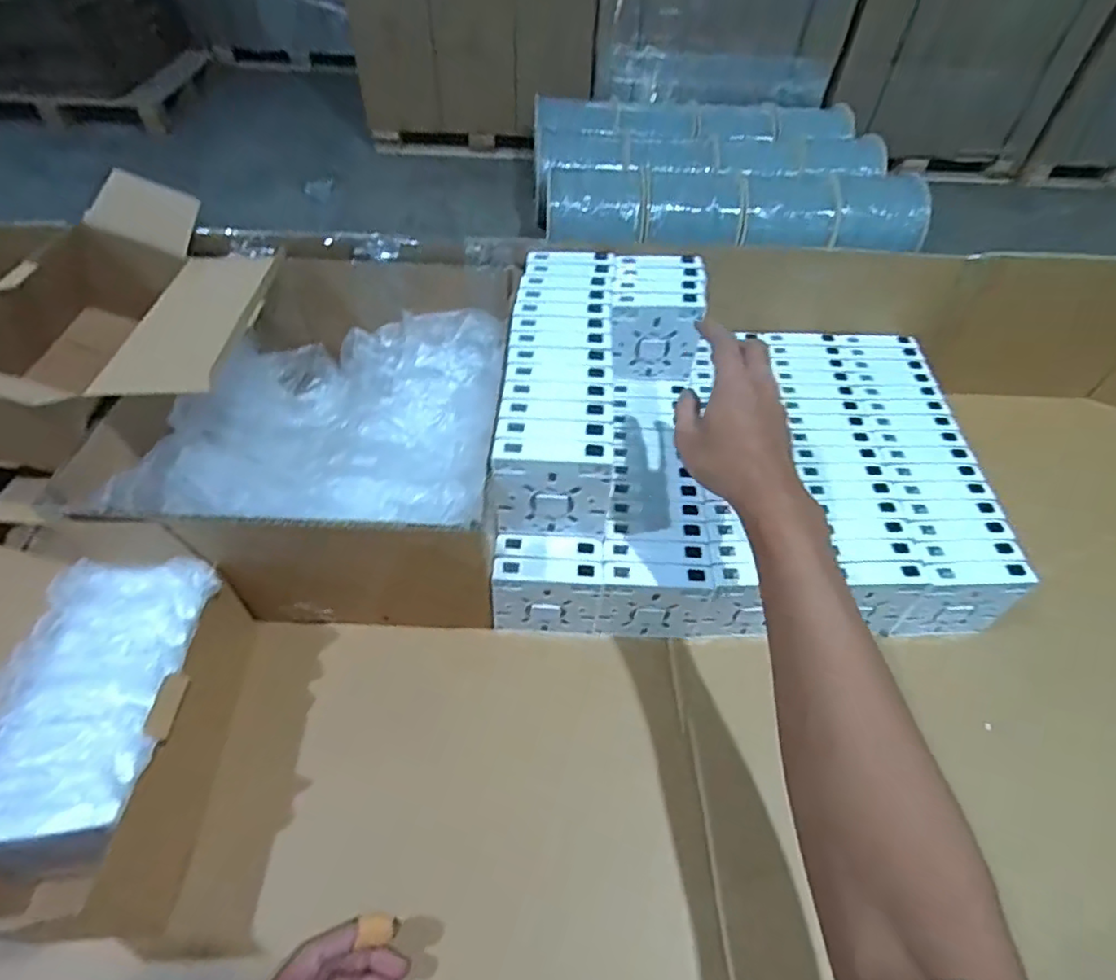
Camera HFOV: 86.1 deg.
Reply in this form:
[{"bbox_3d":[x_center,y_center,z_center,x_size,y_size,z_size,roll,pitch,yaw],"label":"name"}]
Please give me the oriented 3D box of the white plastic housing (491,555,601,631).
[{"bbox_3d":[-0.009,0.091,0.493,0.086,0.084,0.019,2,47,1],"label":"white plastic housing"}]

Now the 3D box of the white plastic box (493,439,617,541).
[{"bbox_3d":[-0.003,0.002,0.459,0.086,0.089,0.021,3,47,2],"label":"white plastic box"}]

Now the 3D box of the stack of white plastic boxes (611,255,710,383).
[{"bbox_3d":[0.096,-0.170,0.595,0.085,0.085,0.091,4,47,3],"label":"stack of white plastic boxes"}]

